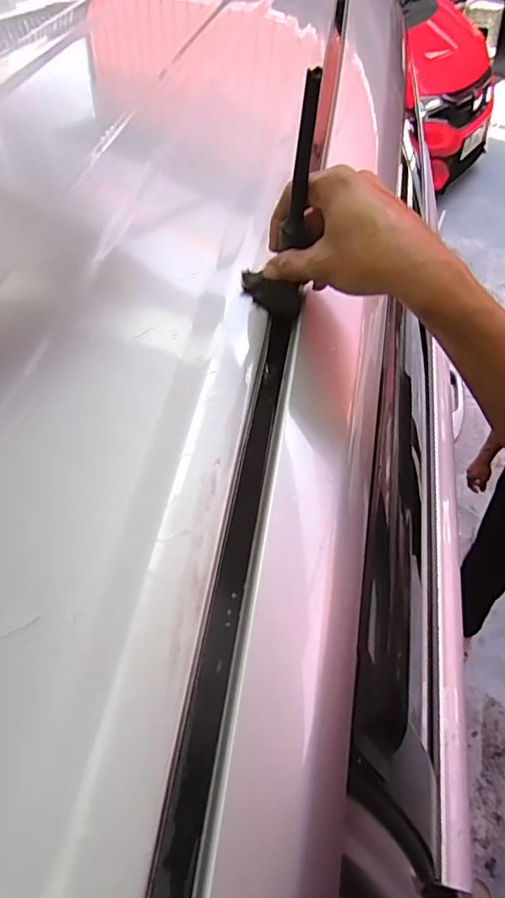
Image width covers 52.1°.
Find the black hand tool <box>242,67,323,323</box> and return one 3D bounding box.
[{"bbox_3d":[0.025,-0.176,0.375,0.050,0.166,0.034,11,46,0],"label":"black hand tool"}]

